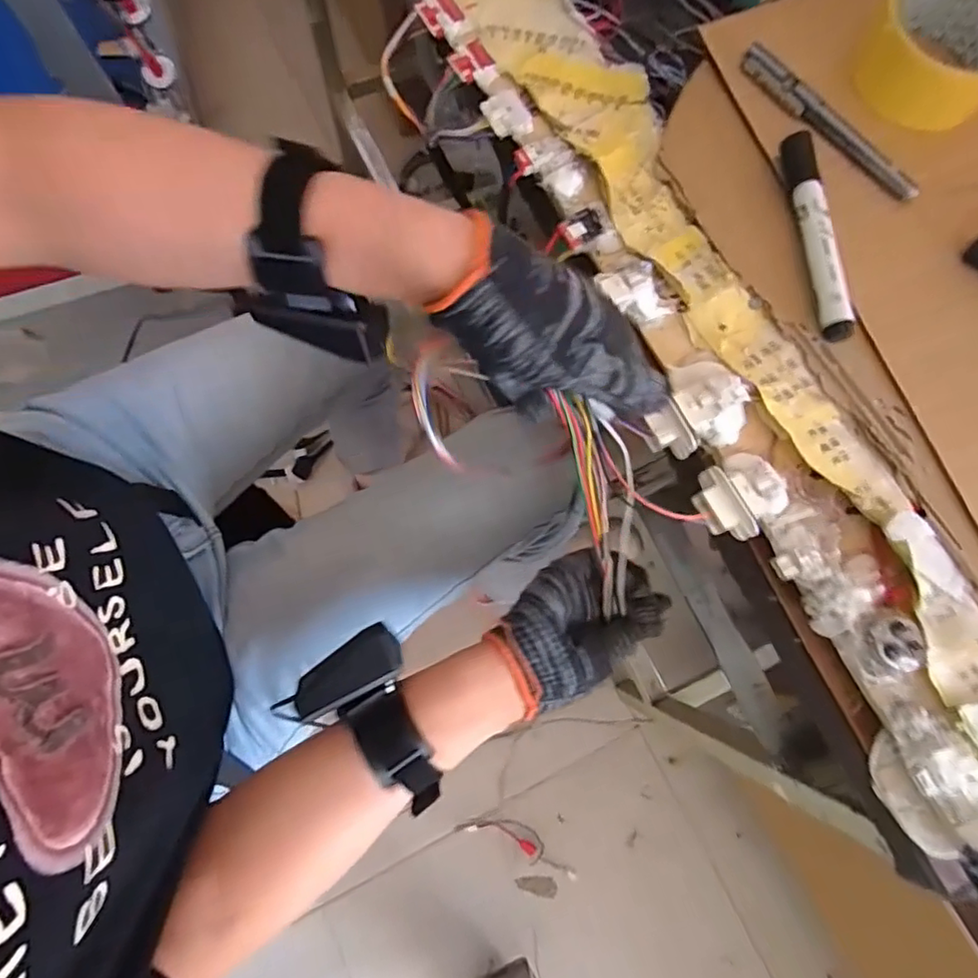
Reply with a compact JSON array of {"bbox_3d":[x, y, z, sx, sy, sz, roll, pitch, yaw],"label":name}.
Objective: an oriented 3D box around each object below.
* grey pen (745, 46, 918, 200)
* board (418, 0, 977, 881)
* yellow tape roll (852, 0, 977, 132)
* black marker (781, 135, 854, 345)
[{"bbox_3d":[0.215,-0.233,0.379,0.014,0.016,0.139,-38,81,-9],"label":"grey pen"},{"bbox_3d":[0.120,-0.092,0.363,0.134,0.038,0.692,-24,79,-6],"label":"board"},{"bbox_3d":[0.287,-0.286,0.381,0.084,0.040,0.092,0,78,-1],"label":"yellow tape roll"},{"bbox_3d":[0.198,-0.153,0.361,0.016,0.016,0.130,-6,78,-3],"label":"black marker"}]

